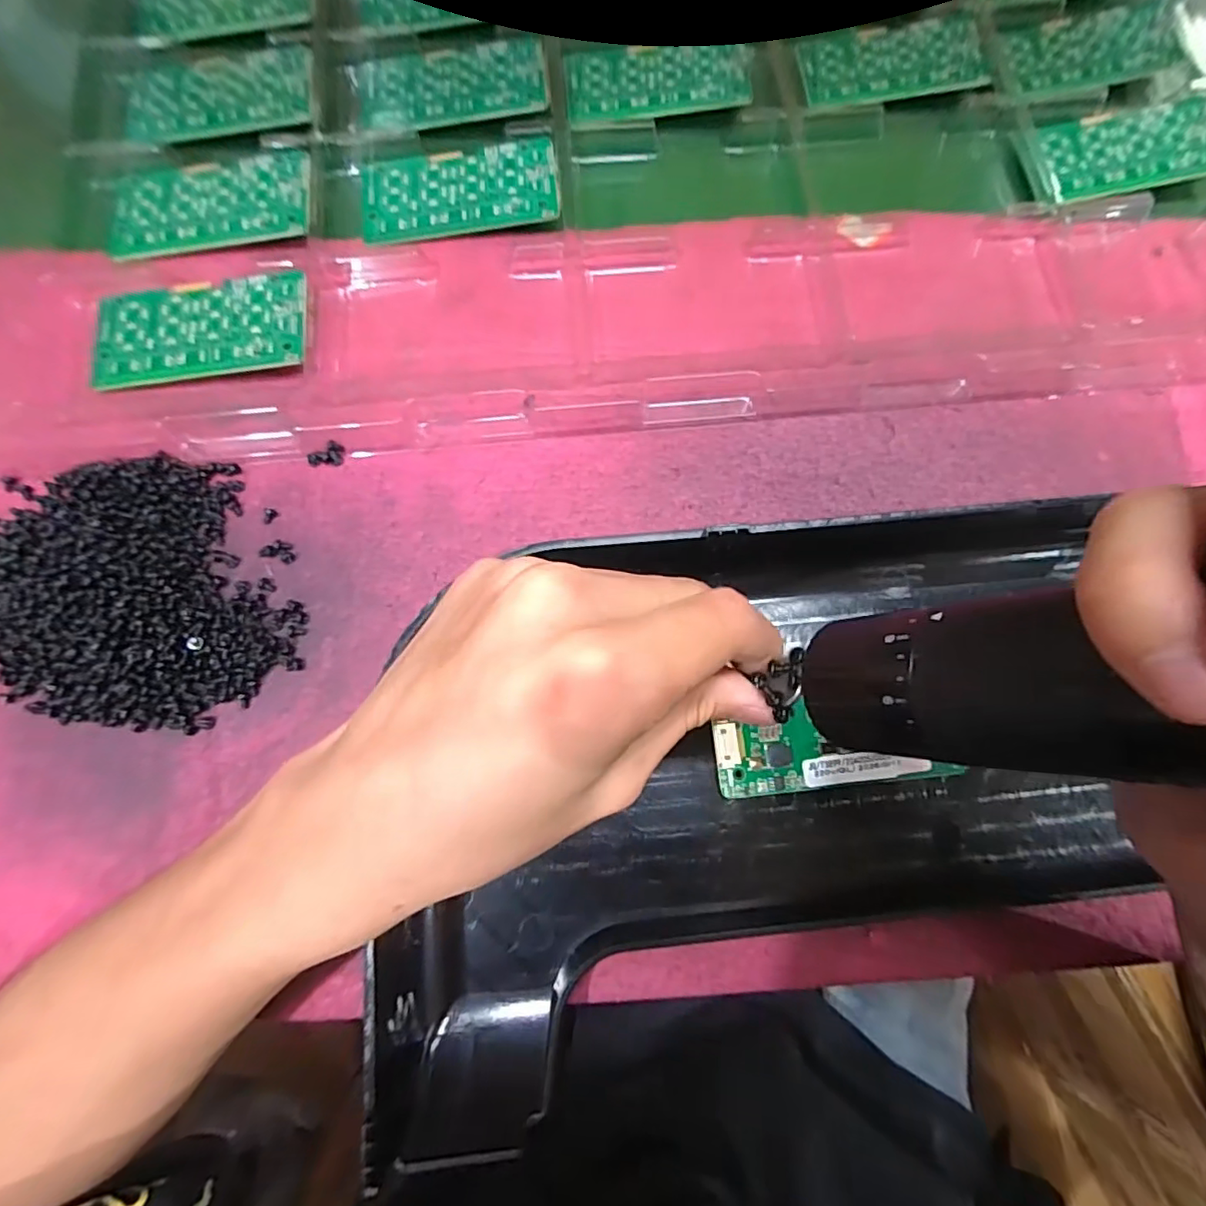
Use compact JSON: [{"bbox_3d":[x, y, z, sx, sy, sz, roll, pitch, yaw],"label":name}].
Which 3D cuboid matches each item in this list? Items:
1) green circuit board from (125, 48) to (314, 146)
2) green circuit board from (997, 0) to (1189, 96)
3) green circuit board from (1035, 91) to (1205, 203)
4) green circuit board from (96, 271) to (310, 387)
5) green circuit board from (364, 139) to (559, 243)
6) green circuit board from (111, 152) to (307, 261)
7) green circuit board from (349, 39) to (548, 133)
[{"bbox_3d":[-0.194,-0.258,0.301,0.094,0.004,0.056,-6,75,2],"label":"green circuit board"},{"bbox_3d":[0.271,-0.305,0.323,0.093,0.007,0.049,-10,79,-5],"label":"green circuit board"},{"bbox_3d":[0.274,-0.236,0.307,0.087,0.010,0.050,-9,78,-5],"label":"green circuit board"},{"bbox_3d":[-0.178,-0.121,0.263,0.092,0.008,0.045,-5,78,-4],"label":"green circuit board"},{"bbox_3d":[-0.069,-0.200,0.287,0.093,0.006,0.045,-6,78,-4],"label":"green circuit board"},{"bbox_3d":[-0.184,-0.188,0.278,0.091,0.004,0.046,-6,78,-4],"label":"green circuit board"},{"bbox_3d":[-0.080,-0.268,0.310,0.100,0.010,0.051,-6,78,-4],"label":"green circuit board"}]

